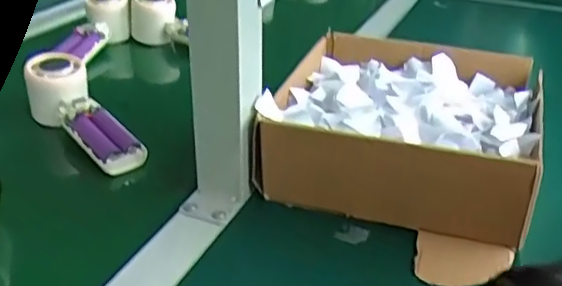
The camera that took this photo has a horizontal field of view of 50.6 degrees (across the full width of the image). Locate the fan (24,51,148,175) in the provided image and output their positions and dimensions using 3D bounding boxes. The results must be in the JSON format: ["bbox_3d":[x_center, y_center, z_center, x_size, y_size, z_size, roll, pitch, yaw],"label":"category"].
[{"bbox_3d":[-0.188,-0.027,0.561,0.045,0.052,0.173,-25,52,-37],"label":"fan"}]

